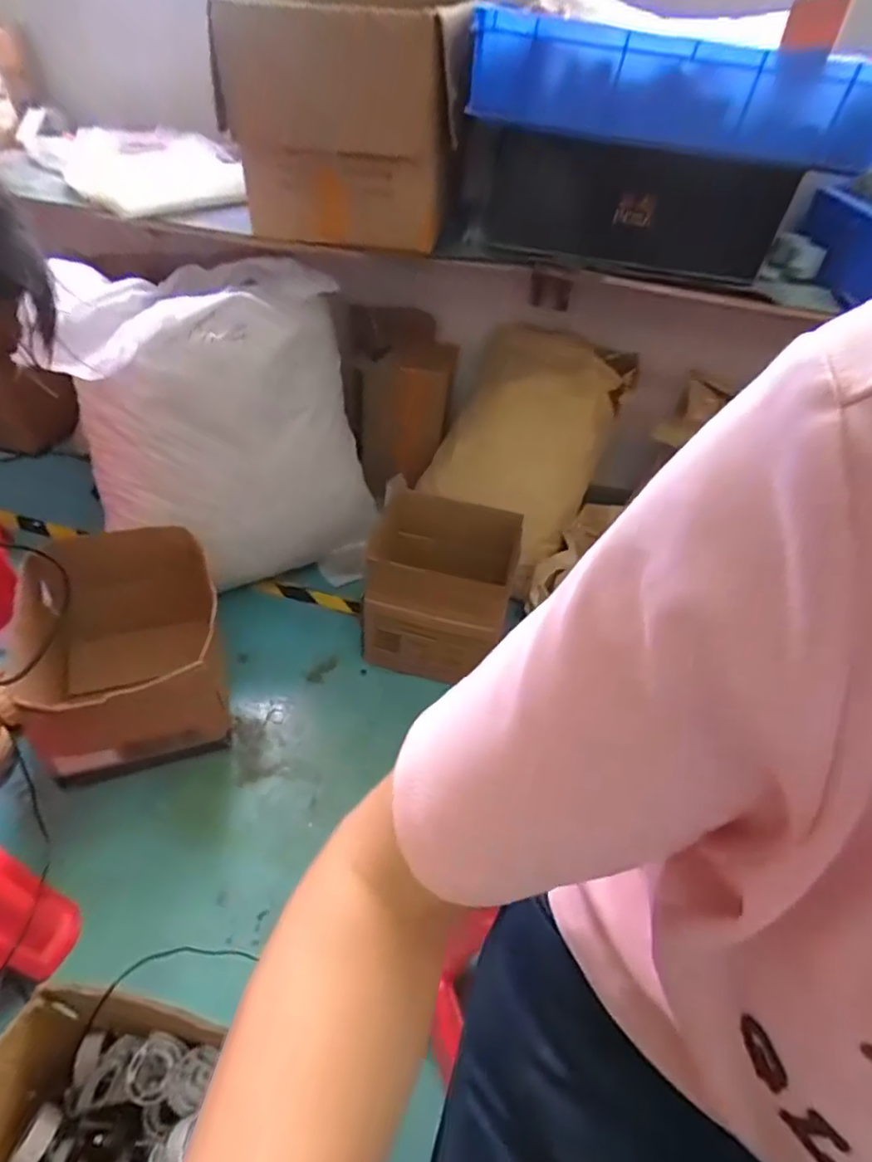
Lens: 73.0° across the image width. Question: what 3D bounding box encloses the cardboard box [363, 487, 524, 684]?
[{"bbox_3d":[0.010,0.016,1.189,0.257,0.285,0.213,12,43,5],"label":"cardboard box"}]

